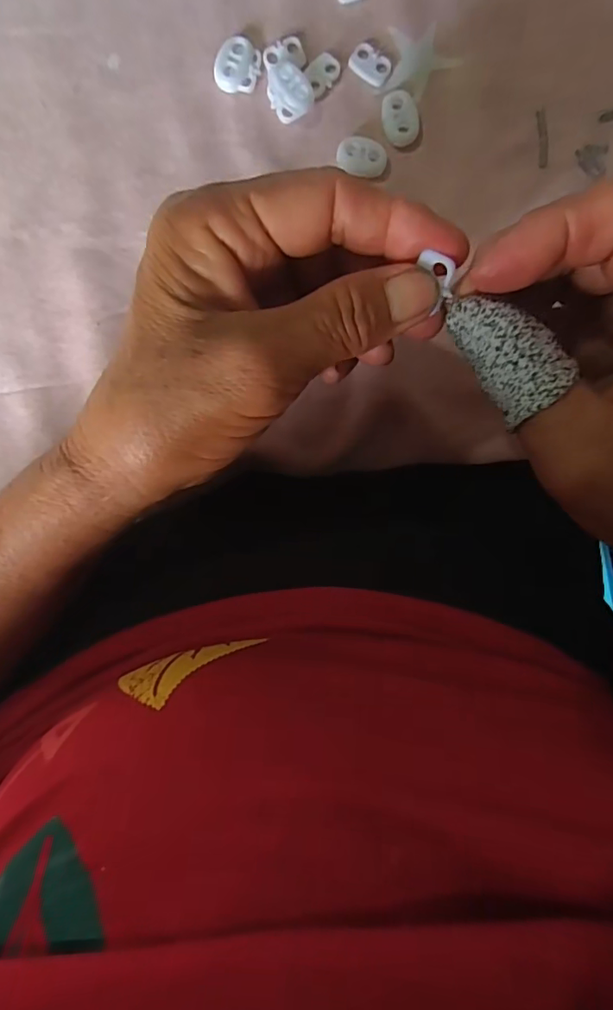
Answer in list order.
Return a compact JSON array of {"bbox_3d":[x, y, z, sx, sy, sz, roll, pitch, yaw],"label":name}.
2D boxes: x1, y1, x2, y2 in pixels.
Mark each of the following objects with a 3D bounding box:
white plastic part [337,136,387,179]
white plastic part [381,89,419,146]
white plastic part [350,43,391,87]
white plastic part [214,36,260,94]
[{"bbox_3d":[0.025,-0.155,0.235,0.021,0.006,0.015,18,96,-1],"label":"white plastic part"},{"bbox_3d":[0.042,-0.172,0.233,0.015,0.004,0.022,-7,96,1],"label":"white plastic part"},{"bbox_3d":[0.028,-0.196,0.232,0.018,0.004,0.013,33,95,-3],"label":"white plastic part"},{"bbox_3d":[-0.030,-0.193,0.230,0.018,0.005,0.021,15,96,-1],"label":"white plastic part"}]

